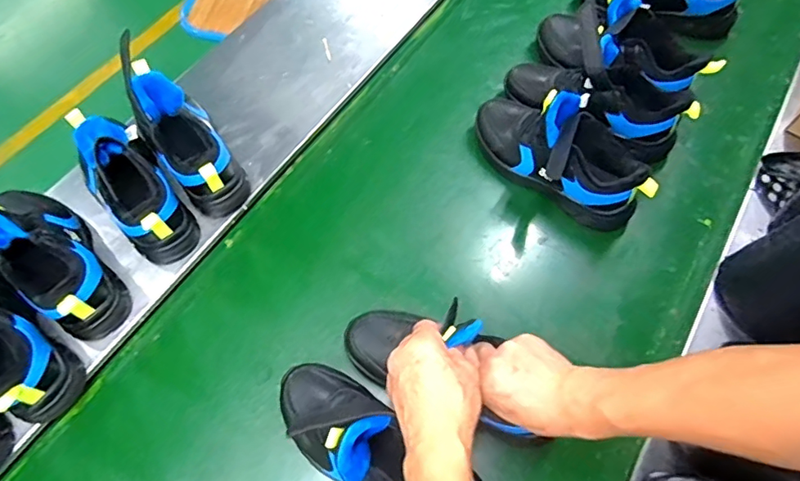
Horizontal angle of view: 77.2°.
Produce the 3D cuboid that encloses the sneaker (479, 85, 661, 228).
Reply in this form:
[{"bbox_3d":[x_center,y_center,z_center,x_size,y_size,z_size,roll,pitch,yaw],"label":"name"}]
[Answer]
[{"bbox_3d":[0.212,-0.126,0.688,0.102,0.131,0.264,-35,71,-16],"label":"sneaker"}]

